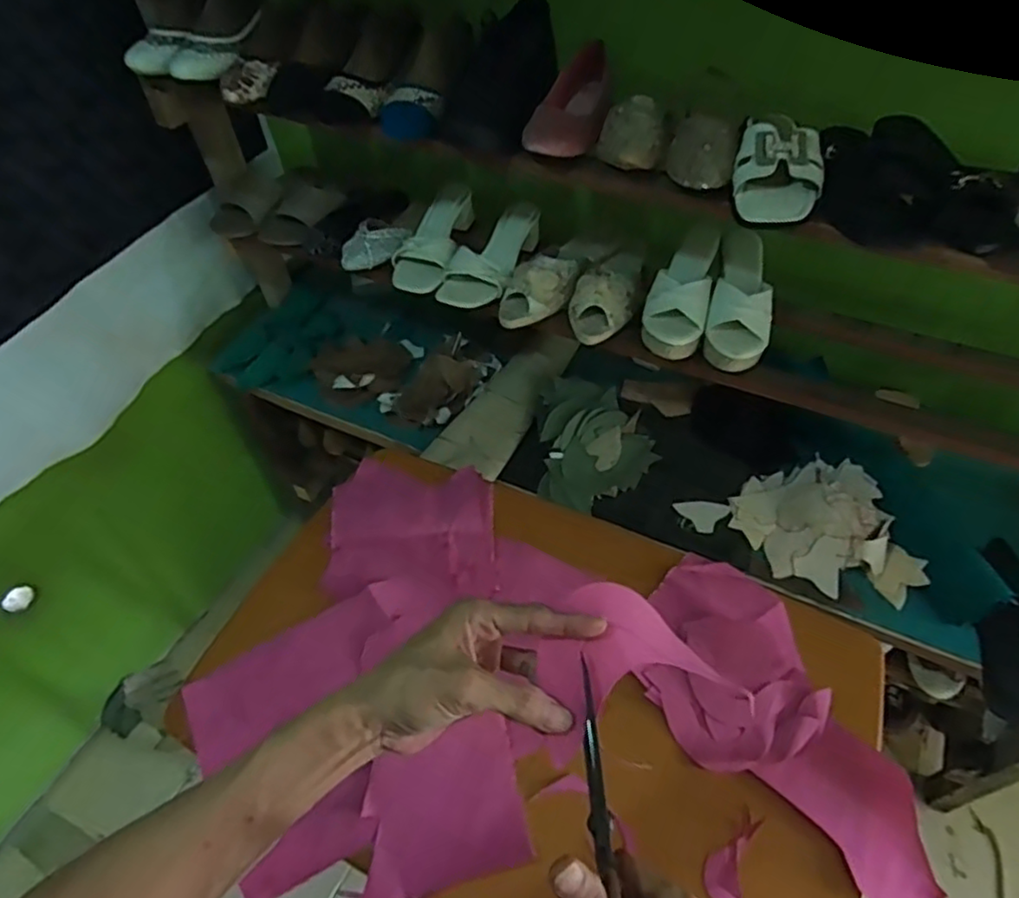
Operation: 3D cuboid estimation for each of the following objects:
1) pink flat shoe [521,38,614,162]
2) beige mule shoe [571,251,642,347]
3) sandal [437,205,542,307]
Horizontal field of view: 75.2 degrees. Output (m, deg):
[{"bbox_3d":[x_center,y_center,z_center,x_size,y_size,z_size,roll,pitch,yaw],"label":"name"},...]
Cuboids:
[{"bbox_3d":[0.078,-0.422,0.814,0.081,0.053,0.230,10,52,11],"label":"pink flat shoe"},{"bbox_3d":[0.144,-0.245,0.971,0.093,0.055,0.216,9,51,11],"label":"beige mule shoe"},{"bbox_3d":[-0.029,-0.304,1.033,0.104,0.055,0.206,13,52,14],"label":"sandal"}]

